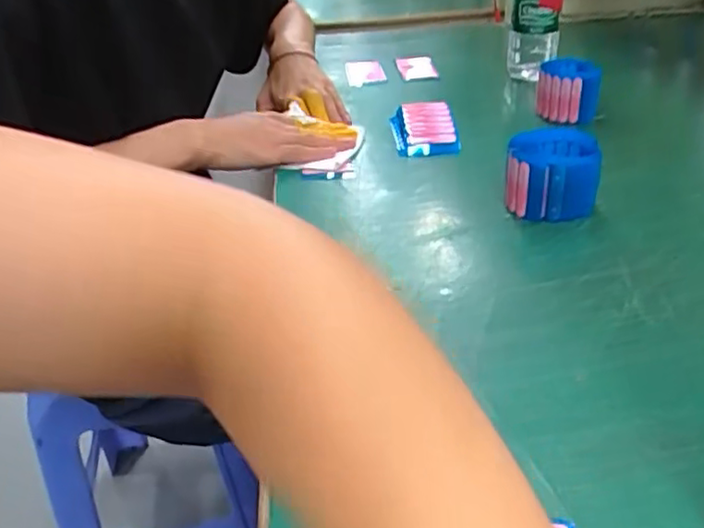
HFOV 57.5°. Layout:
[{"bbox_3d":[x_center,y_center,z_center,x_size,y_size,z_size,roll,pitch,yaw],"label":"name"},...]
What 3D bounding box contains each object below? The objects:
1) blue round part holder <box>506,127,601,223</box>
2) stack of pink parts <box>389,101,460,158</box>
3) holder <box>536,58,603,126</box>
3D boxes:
[{"bbox_3d":[0.176,-0.079,0.571,0.074,0.061,0.068,3,33,10],"label":"blue round part holder"},{"bbox_3d":[0.081,-0.151,0.716,0.066,0.033,0.104,-6,33,-3],"label":"stack of pink parts"},{"bbox_3d":[0.256,-0.207,0.762,0.071,0.065,0.056,6,34,15],"label":"holder"}]

